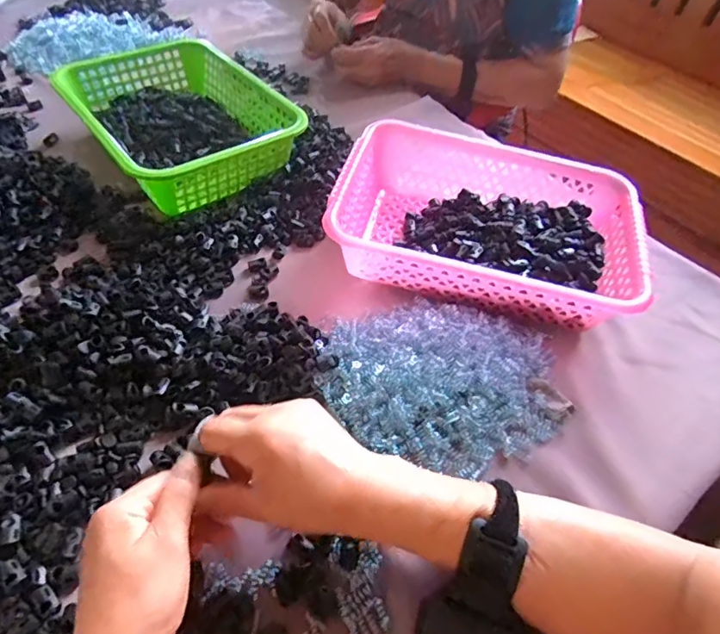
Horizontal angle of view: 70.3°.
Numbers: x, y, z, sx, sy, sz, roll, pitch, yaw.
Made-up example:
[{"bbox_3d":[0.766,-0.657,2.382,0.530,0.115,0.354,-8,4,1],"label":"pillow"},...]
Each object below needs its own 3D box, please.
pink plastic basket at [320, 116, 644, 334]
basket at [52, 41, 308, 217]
[{"bbox_3d":[0.132,-0.095,0.548,0.307,0.085,0.218,12,50,7],"label":"pink plastic basket"},{"bbox_3d":[-0.239,-0.254,0.662,0.215,0.076,0.283,-30,57,-26],"label":"basket"}]

